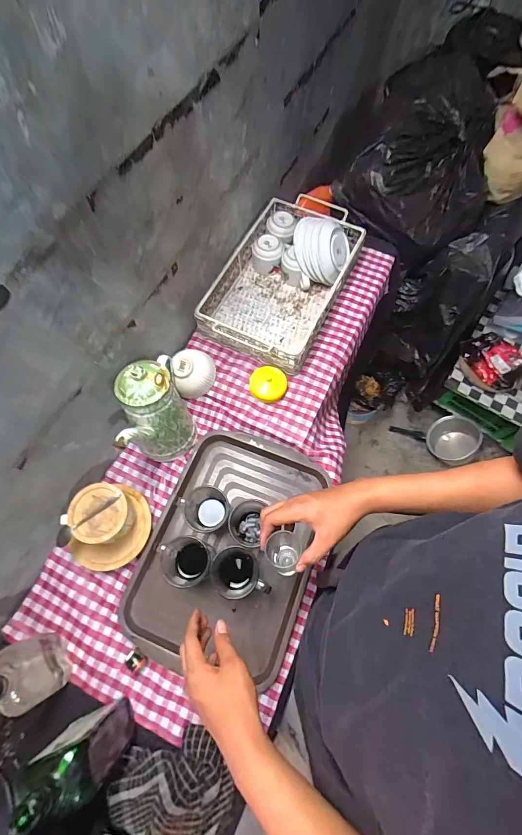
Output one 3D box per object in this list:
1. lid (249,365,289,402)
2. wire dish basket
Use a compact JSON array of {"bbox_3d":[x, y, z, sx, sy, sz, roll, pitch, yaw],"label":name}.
[{"bbox_3d":[0.016,-0.076,0.746,0.079,0.035,0.074,0,68,0],"label":"lid"},{"bbox_3d":[0.052,-0.337,0.819,0.260,0.109,0.433,23,70,9],"label":"wire dish basket"}]

